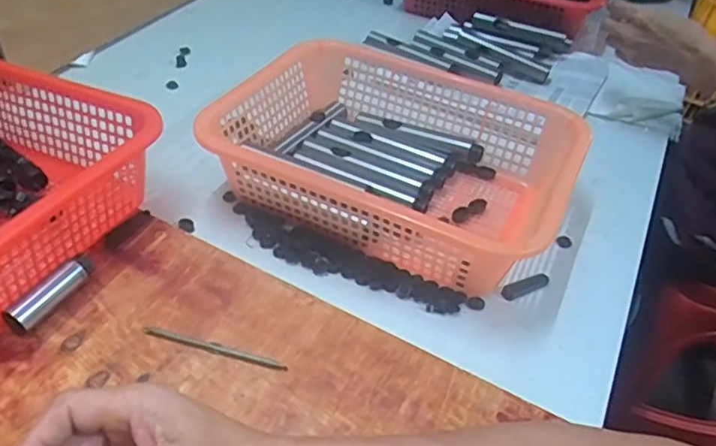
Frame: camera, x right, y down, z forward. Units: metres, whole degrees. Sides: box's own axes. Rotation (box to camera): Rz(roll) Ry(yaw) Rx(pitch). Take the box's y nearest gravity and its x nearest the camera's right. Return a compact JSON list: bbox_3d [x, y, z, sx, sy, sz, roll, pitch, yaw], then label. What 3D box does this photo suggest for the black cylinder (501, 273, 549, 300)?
[{"bbox_3d":[0.156,0.057,0.554,0.051,0.010,0.013,-17,46,-23],"label":"black cylinder"}]

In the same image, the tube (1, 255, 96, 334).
[{"bbox_3d":[-0.242,0.055,0.473,0.022,0.024,0.078,24,45,20],"label":"tube"}]

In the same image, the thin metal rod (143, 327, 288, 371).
[{"bbox_3d":[-0.111,0.096,0.463,0.117,0.005,0.009,14,42,10],"label":"thin metal rod"}]

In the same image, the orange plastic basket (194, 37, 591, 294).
[{"bbox_3d":[0.042,-0.066,0.601,0.320,0.082,0.241,21,44,17],"label":"orange plastic basket"}]

